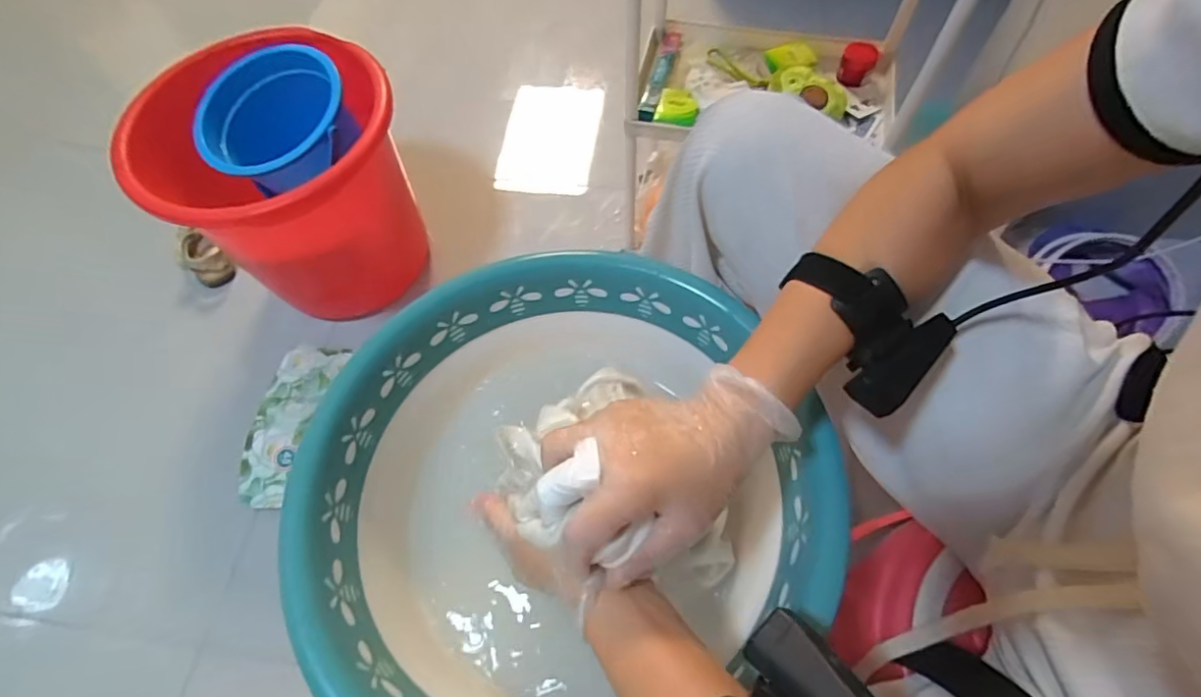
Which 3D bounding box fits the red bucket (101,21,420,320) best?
[{"bbox_3d":[-0.408,-0.224,0.793,0.294,0.282,0.295,-1,63,2],"label":"red bucket"}]

